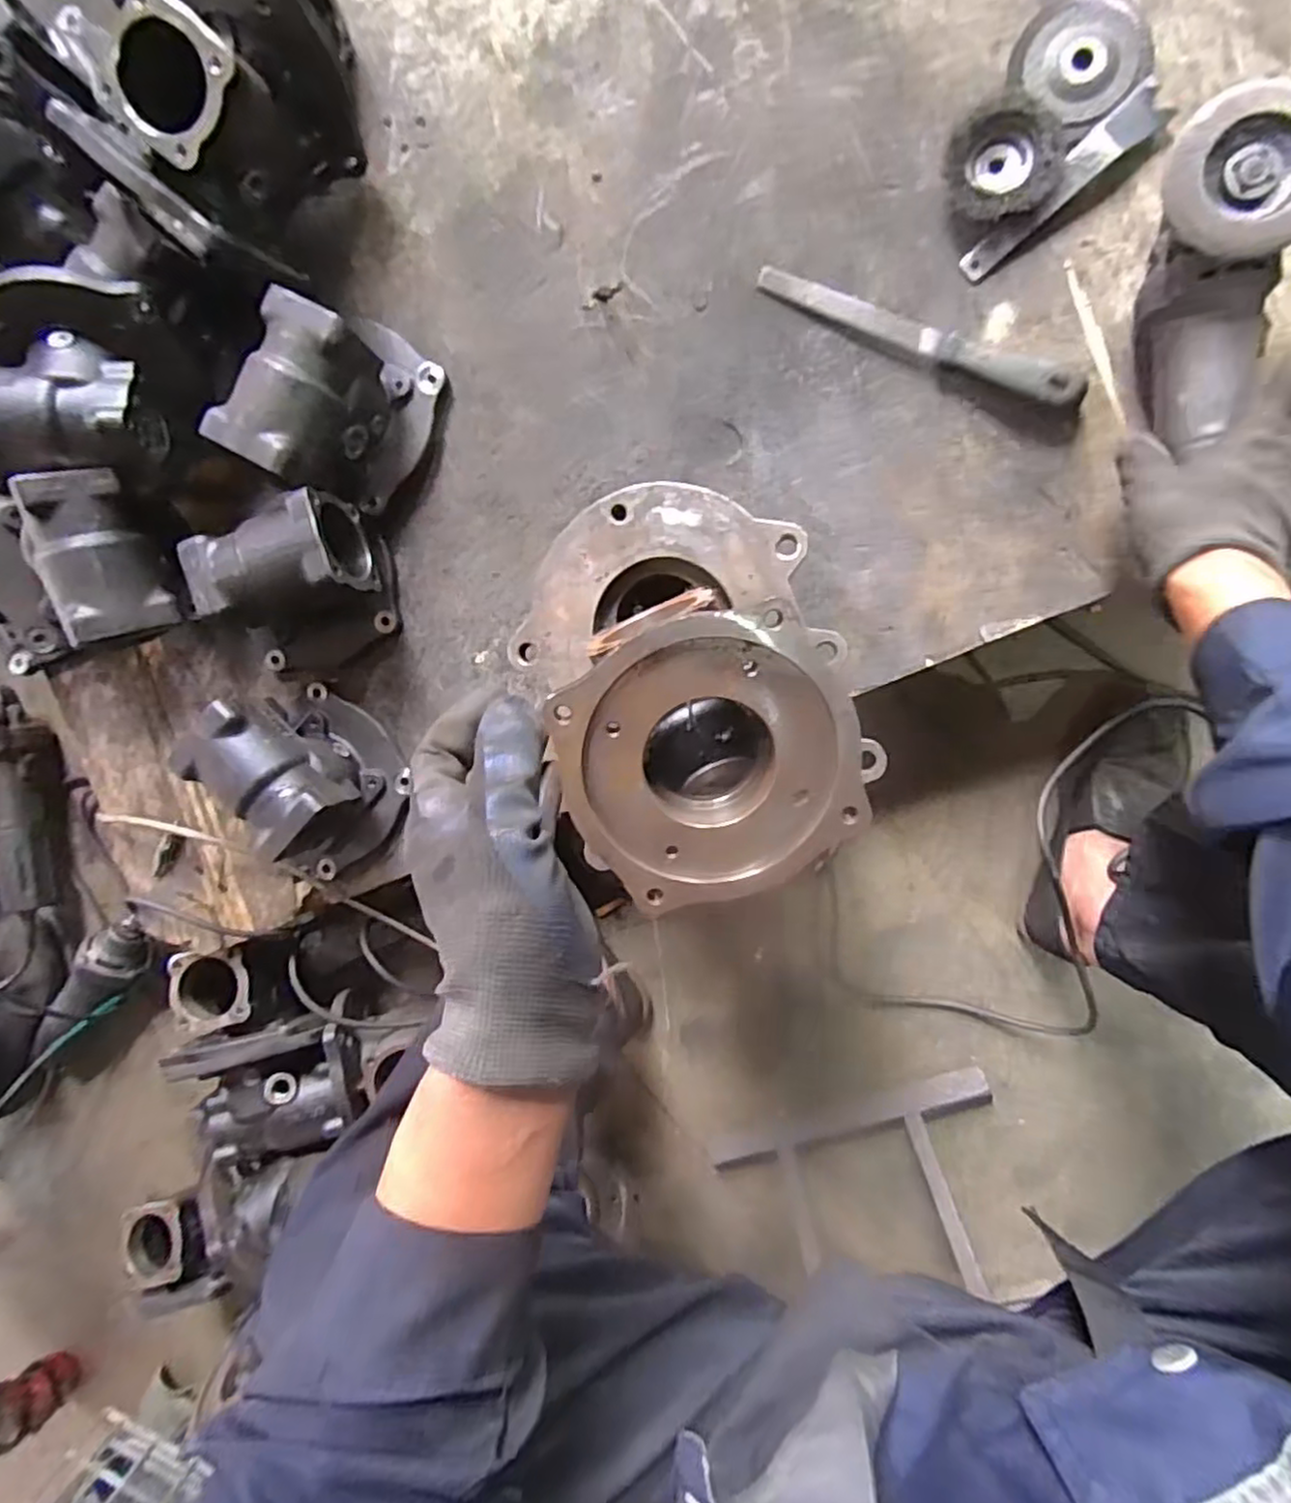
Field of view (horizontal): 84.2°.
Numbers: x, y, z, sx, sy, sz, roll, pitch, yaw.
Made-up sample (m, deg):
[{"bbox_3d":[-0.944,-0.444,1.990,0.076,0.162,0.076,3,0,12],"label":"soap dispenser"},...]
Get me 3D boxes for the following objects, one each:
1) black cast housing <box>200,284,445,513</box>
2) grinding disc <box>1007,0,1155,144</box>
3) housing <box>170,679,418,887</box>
[{"bbox_3d":[-0.248,-0.279,0.569,0.103,0.103,0.149,29,99,6],"label":"black cast housing"},{"bbox_3d":[0.316,-0.502,0.519,0.089,0.022,0.096,1,96,9],"label":"grinding disc"},{"bbox_3d":[-0.303,0.026,0.615,0.128,0.109,0.143,-33,88,10],"label":"housing"}]

